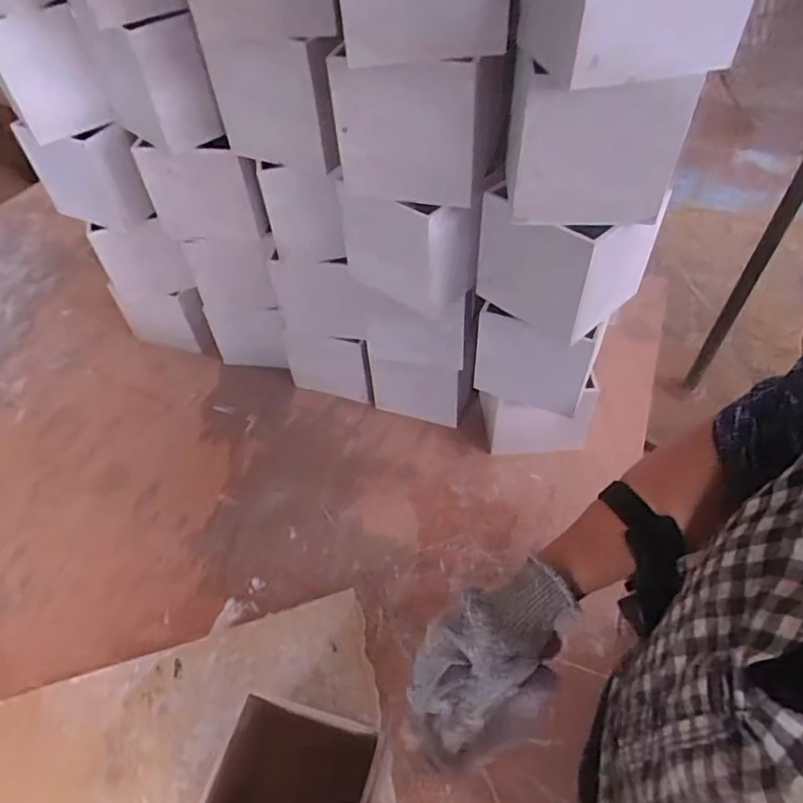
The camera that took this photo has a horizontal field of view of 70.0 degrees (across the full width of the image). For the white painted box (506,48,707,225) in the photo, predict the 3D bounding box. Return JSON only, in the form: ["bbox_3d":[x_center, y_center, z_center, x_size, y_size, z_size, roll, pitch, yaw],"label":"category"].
[{"bbox_3d":[0.137,-0.185,0.416,0.113,0.102,0.079,-4,48,1],"label":"white painted box"}]

